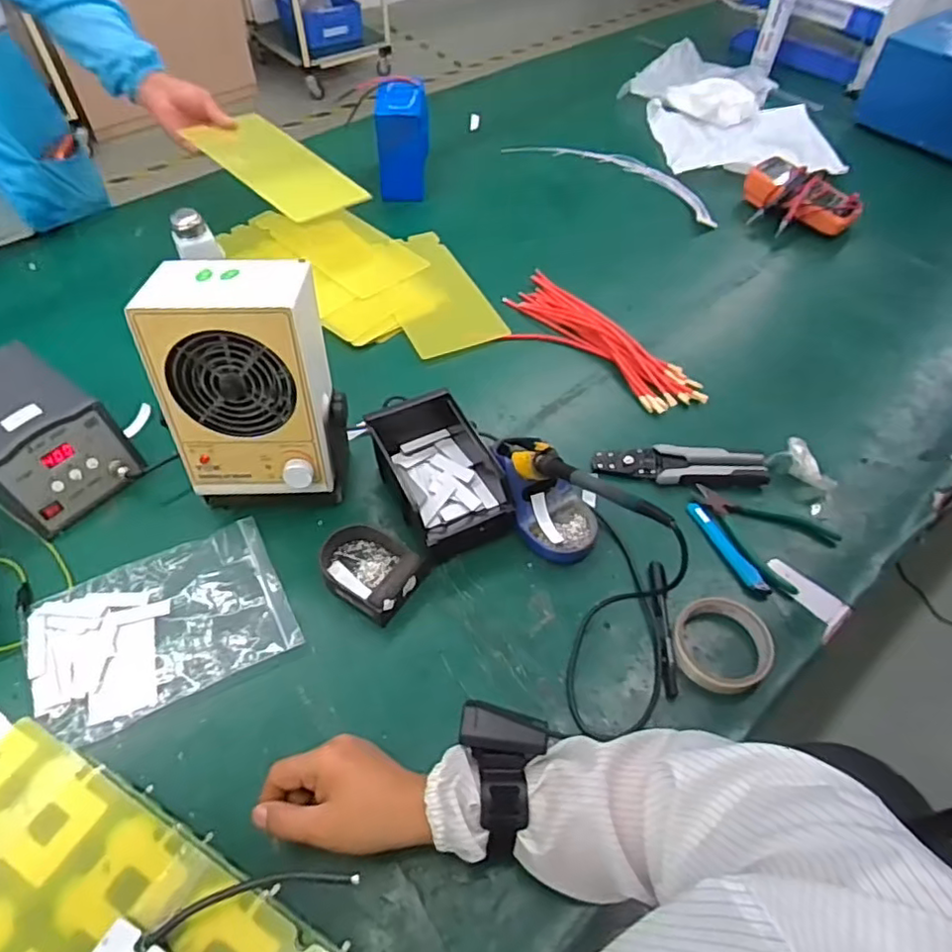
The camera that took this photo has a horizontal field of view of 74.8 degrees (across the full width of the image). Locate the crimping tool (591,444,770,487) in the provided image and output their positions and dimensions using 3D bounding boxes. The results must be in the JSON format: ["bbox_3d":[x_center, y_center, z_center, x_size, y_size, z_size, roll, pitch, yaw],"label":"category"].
[{"bbox_3d":[0.243,-0.017,0.740,0.200,0.014,0.057,2,53,1],"label":"crimping tool"}]

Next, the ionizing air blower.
[{"bbox_3d":[-0.217,-0.080,0.628,0.155,0.235,0.128,3,53,1],"label":"ionizing air blower"}]

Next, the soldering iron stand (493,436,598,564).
[{"bbox_3d":[0.076,0.013,0.672,0.086,0.086,0.147,-25,57,-19],"label":"soldering iron stand"}]

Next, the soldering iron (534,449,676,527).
[{"bbox_3d":[0.111,0.007,0.578,0.025,0.020,0.180,-28,31,-21],"label":"soldering iron"}]

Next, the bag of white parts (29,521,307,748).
[{"bbox_3d":[-0.307,0.143,0.605,0.230,0.018,0.166,-24,57,-18],"label":"bag of white parts"}]

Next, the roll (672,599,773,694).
[{"bbox_3d":[0.238,0.161,0.599,0.092,0.026,0.088,0,53,-1],"label":"roll"}]

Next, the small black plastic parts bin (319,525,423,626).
[{"bbox_3d":[-0.110,0.096,0.637,0.107,0.031,0.075,32,59,21],"label":"small black plastic parts bin"}]

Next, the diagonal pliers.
[{"bbox_3d":[0.314,0.063,0.696,0.149,0.019,0.107,31,58,21],"label":"diagonal pliers"}]

